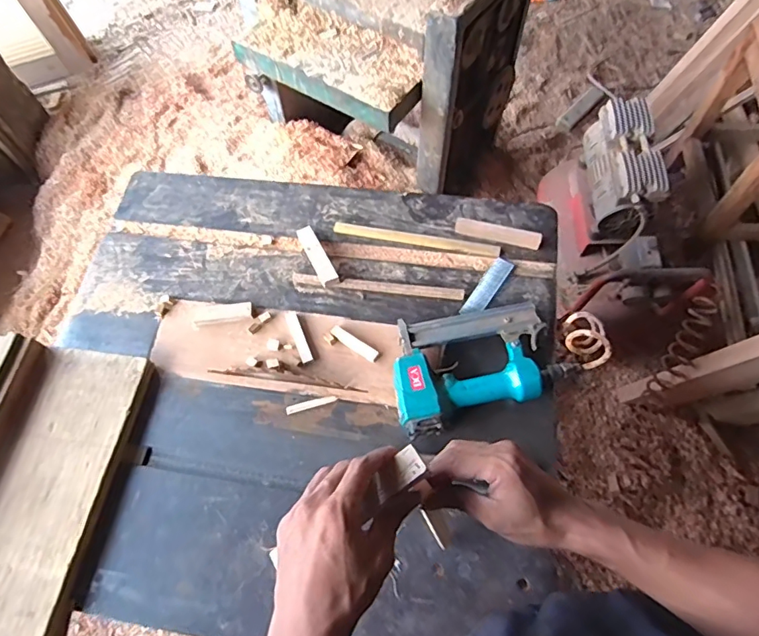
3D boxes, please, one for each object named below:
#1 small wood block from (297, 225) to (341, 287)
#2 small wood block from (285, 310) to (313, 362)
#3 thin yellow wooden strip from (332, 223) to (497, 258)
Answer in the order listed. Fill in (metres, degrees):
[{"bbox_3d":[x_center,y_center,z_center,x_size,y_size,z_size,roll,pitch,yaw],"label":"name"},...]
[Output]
[{"bbox_3d":[-0.101,-0.103,0.813,0.028,0.020,0.126,-25,66,-9],"label":"small wood block"},{"bbox_3d":[-0.125,0.027,0.768,0.018,0.008,0.093,-21,65,-8],"label":"small wood block"},{"bbox_3d":[0.060,-0.128,0.829,0.274,0.013,0.020,10,65,7],"label":"thin yellow wooden strip"}]

